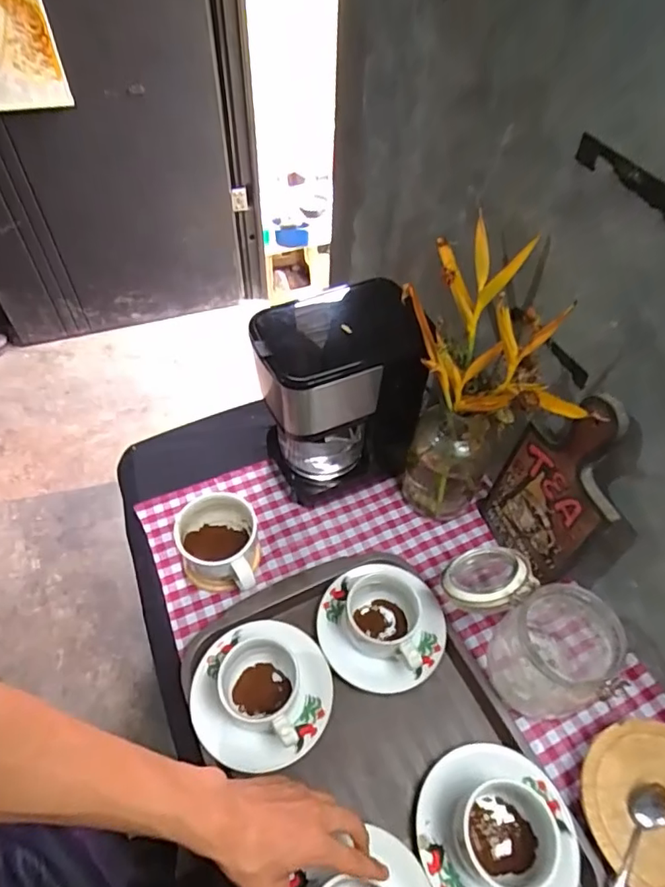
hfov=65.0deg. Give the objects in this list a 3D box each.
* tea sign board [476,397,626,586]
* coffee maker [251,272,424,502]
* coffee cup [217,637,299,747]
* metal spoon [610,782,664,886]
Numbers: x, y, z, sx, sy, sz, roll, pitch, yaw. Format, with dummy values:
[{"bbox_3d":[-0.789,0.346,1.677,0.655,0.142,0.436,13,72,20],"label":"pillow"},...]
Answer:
[{"bbox_3d":[0.244,0.056,0.584,0.015,0.269,0.138,-11,57,-17],"label":"tea sign board"},{"bbox_3d":[0.008,-0.058,0.676,0.187,0.267,0.129,-20,55,-17],"label":"coffee maker"},{"bbox_3d":[-0.068,0.262,0.545,0.081,0.062,0.107,-31,59,-23],"label":"coffee cup"},{"bbox_3d":[0.266,0.363,0.464,0.028,0.024,0.128,36,59,23],"label":"metal spoon"}]

